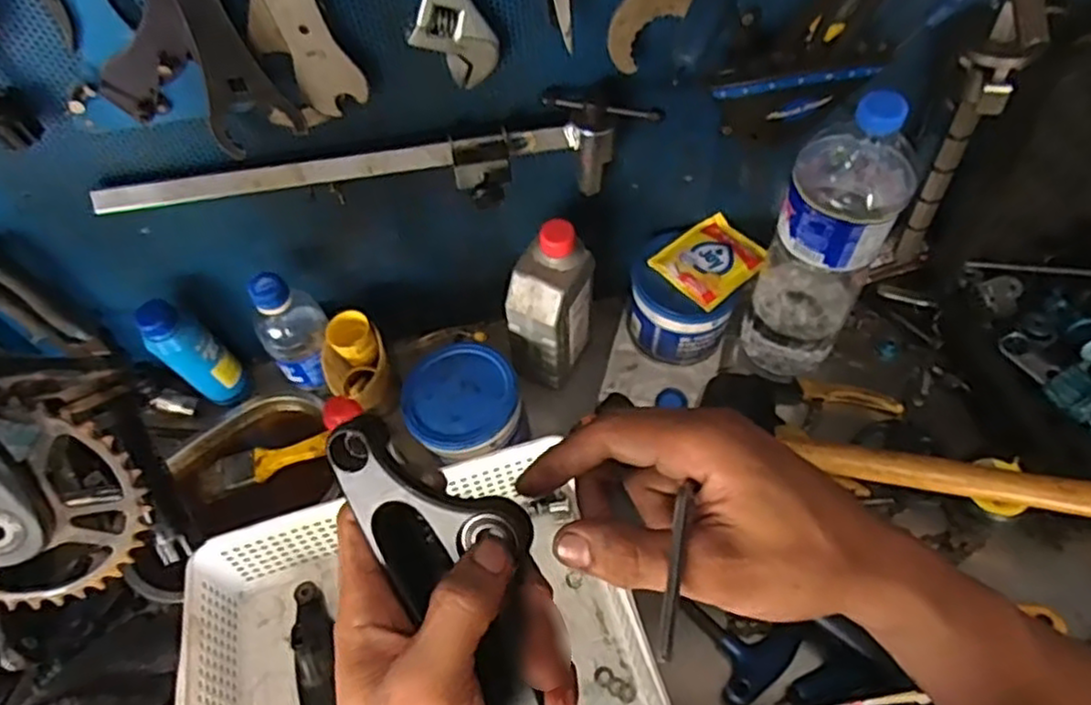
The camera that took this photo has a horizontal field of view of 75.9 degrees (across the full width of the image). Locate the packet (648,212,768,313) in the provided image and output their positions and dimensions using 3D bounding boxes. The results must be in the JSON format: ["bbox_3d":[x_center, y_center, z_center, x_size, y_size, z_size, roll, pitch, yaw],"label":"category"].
[{"bbox_3d":[0.163,-0.090,0.679,0.098,0.010,0.081,-34,61,-16],"label":"packet"}]

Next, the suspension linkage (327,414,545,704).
[{"bbox_3d":[-0.024,0.101,0.286,0.056,0.026,0.178,-29,90,-14],"label":"suspension linkage"}]

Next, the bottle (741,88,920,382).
[{"bbox_3d":[0.239,-0.091,0.605,0.088,0.307,0.100,22,62,17],"label":"bottle"}]

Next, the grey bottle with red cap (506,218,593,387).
[{"bbox_3d":[0.003,-0.039,0.656,0.059,0.181,0.075,24,62,18],"label":"grey bottle with red cap"}]

